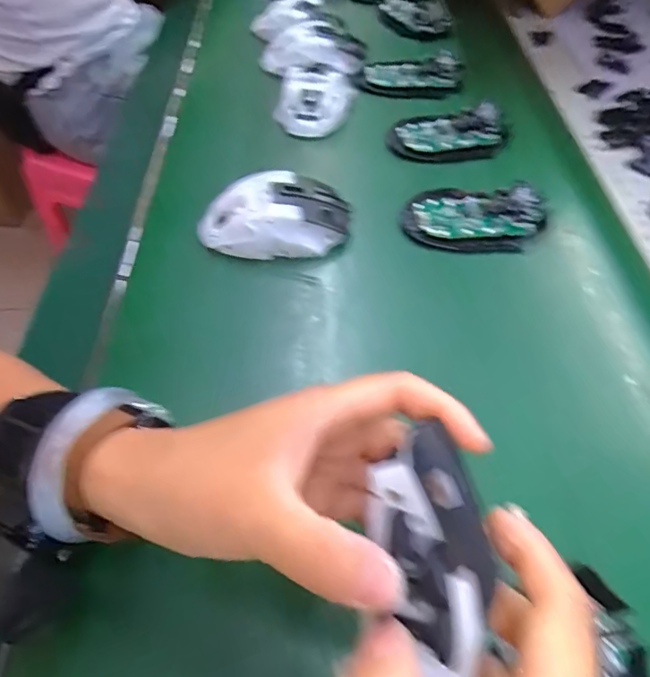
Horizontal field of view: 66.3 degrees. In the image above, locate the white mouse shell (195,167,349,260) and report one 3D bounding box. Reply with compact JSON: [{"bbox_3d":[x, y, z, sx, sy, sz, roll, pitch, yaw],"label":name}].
[{"bbox_3d":[-0.038,-0.095,0.377,0.111,0.032,0.054,-2,54,0],"label":"white mouse shell"}]

